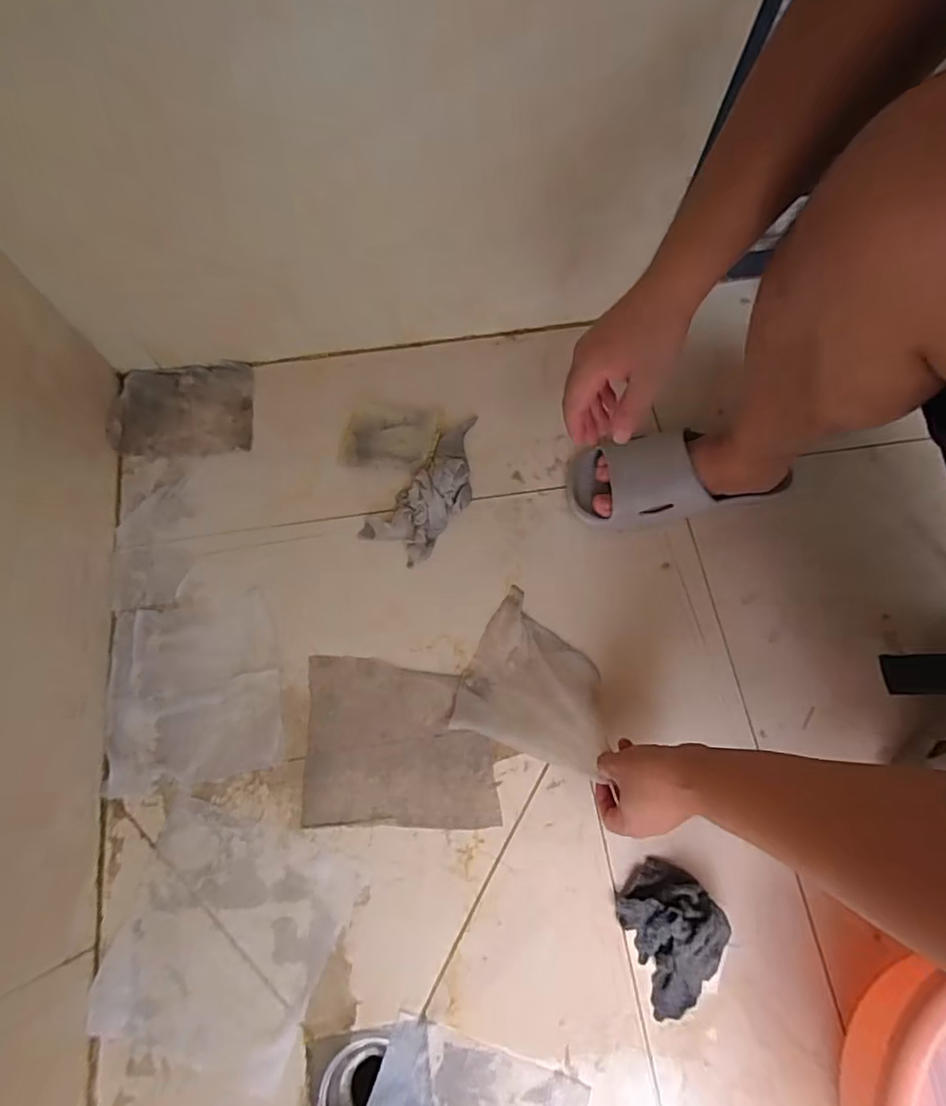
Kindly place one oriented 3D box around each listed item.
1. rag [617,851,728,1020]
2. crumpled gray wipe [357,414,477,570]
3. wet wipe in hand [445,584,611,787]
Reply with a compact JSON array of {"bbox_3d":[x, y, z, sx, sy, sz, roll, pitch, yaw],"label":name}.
[{"bbox_3d":[0.178,0.333,0.486,0.079,0.041,0.112,-19,71,-8],"label":"rag"},{"bbox_3d":[-0.040,-0.075,0.628,0.075,0.032,0.185,35,73,11],"label":"crumpled gray wipe"},{"bbox_3d":[0.067,0.122,0.555,0.141,0.039,0.147,18,71,6],"label":"wet wipe in hand"}]

